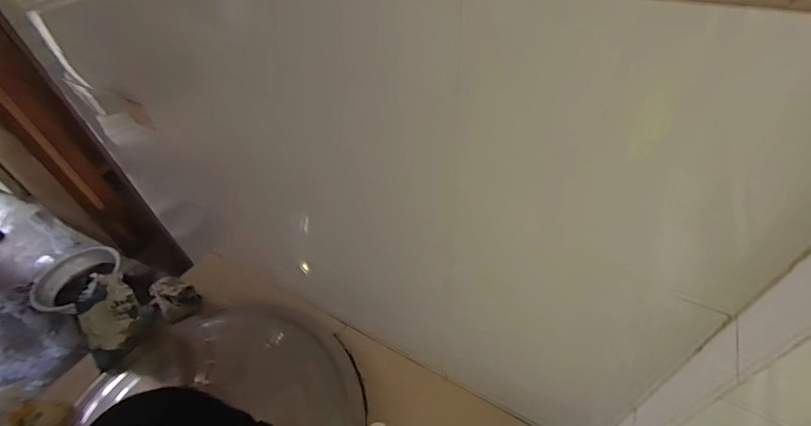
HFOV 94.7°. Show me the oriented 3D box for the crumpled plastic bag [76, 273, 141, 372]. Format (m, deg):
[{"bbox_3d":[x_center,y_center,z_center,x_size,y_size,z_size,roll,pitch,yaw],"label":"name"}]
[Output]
[{"bbox_3d":[-0.800,0.290,1.008,0.066,0.267,0.134,7,13,12],"label":"crumpled plastic bag"}]

